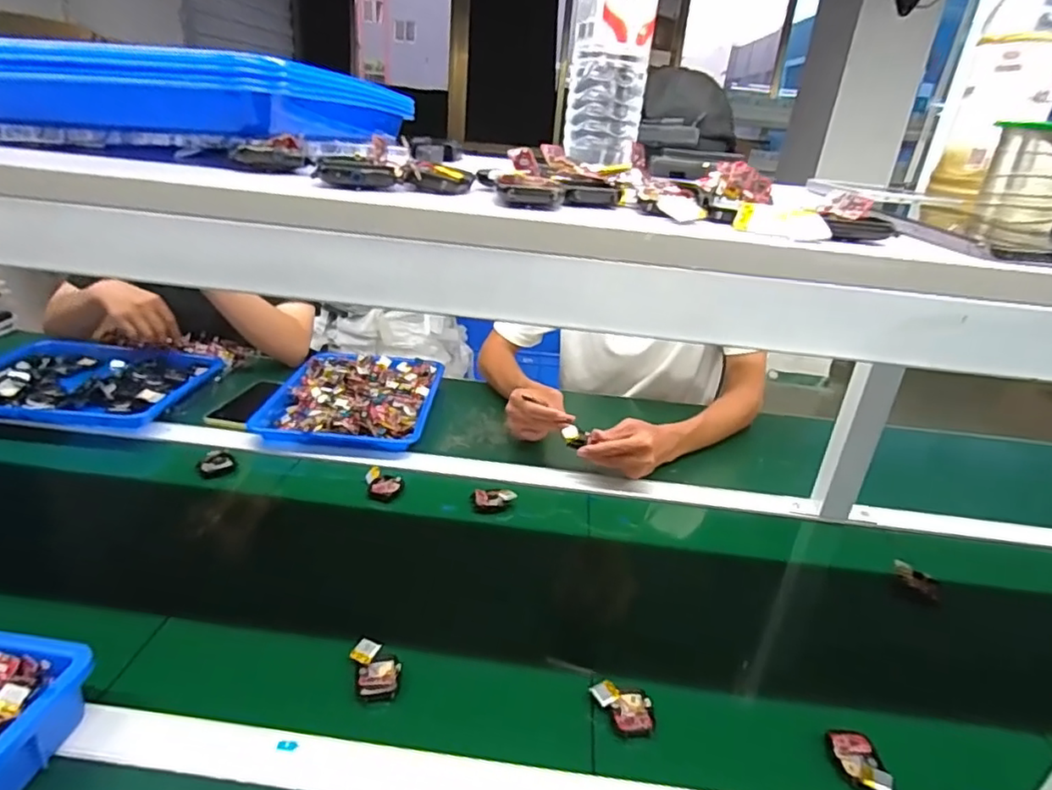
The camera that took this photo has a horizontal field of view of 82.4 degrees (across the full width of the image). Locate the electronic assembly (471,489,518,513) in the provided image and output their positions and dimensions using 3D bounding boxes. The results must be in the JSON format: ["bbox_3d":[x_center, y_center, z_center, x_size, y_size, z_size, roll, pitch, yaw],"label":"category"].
[{"bbox_3d":[-0.042,0.138,0.793,0.057,0.018,0.033,-1,26,-12],"label":"electronic assembly"}]

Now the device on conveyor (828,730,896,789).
[{"bbox_3d":[0.278,0.303,0.498,0.035,0.013,0.058,5,26,1],"label":"device on conveyor"}]

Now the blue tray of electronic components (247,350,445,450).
[{"bbox_3d":[-0.280,-0.001,0.995,0.253,0.037,0.302,4,26,-1],"label":"blue tray of electronic components"}]

